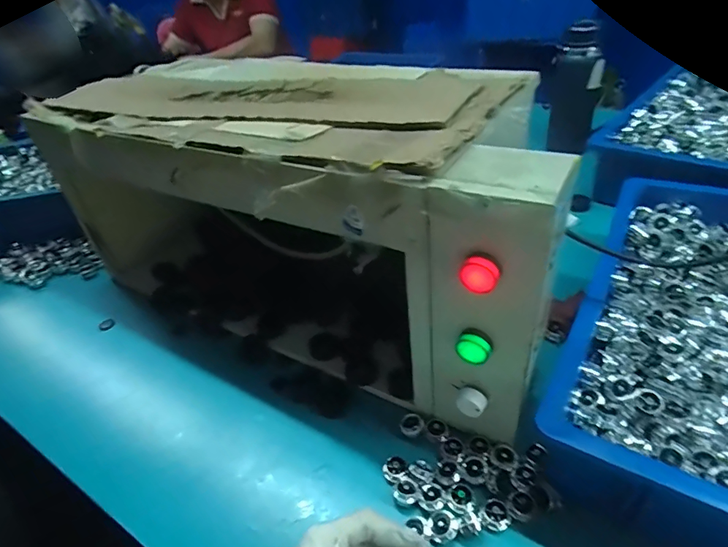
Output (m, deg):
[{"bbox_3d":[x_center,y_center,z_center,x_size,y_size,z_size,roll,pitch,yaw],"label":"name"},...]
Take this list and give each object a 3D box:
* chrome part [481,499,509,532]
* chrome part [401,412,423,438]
[{"bbox_3d":[0.116,0.212,0.397,0.022,0.008,0.023,-4,39,4],"label":"chrome part"},{"bbox_3d":[0.050,0.156,0.469,0.023,0.004,0.023,-4,39,4],"label":"chrome part"}]

